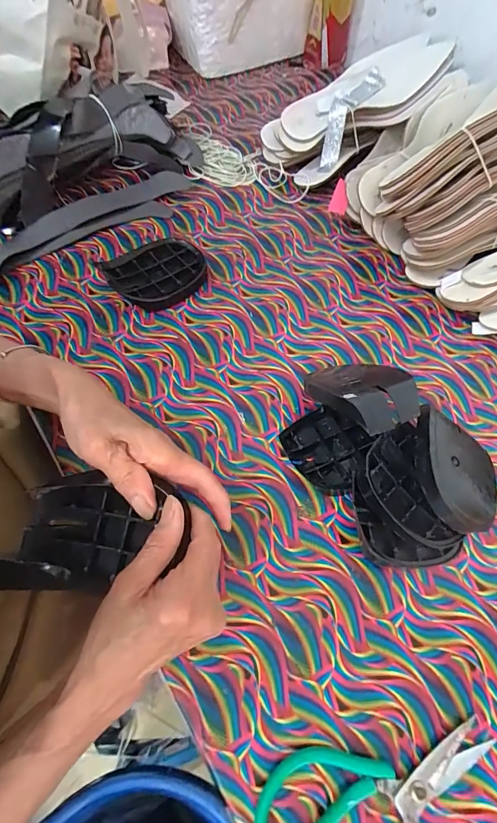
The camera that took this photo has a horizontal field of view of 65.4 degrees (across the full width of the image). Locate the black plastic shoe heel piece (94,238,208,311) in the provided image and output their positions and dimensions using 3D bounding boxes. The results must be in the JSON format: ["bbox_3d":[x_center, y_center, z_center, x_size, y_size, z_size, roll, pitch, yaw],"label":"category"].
[{"bbox_3d":[-0.111,-0.170,0.476,0.112,0.020,0.093,-34,70,-17],"label":"black plastic shoe heel piece"}]

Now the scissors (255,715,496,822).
[{"bbox_3d":[0.102,0.305,0.273,0.182,0.012,0.119,-10,65,-7],"label":"scissors"}]

